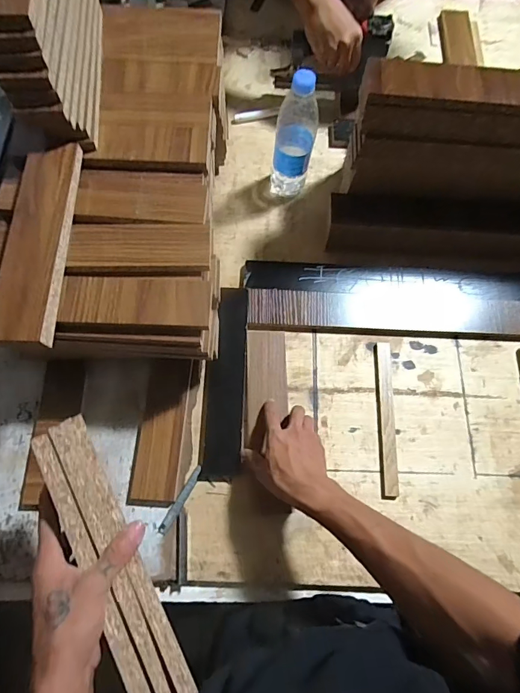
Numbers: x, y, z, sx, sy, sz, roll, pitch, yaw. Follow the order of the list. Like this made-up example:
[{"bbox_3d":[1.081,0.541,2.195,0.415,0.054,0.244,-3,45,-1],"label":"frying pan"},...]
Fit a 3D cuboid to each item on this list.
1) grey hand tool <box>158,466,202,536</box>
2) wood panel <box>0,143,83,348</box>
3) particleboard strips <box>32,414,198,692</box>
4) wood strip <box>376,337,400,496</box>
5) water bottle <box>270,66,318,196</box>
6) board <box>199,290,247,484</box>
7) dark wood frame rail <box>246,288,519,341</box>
[{"bbox_3d":[-0.111,0.216,0.583,0.013,0.006,0.100,29,73,7],"label":"grey hand tool"},{"bbox_3d":[-0.266,-0.126,0.495,0.063,0.028,0.258,0,72,-2],"label":"wood panel"},{"bbox_3d":[-0.134,0.195,0.374,0.048,0.025,0.266,-24,81,-10],"label":"particleboard strips"},{"bbox_3d":[0.195,0.105,0.630,0.024,0.012,0.231,2,72,-1],"label":"wood strip"},{"bbox_3d":[0.057,-0.338,0.675,0.064,0.216,0.053,12,72,2],"label":"water bottle"},{"bbox_3d":[-0.053,0.049,0.638,0.061,0.016,0.296,2,72,-2],"label":"board"},{"bbox_3d":[0.362,-0.049,0.687,0.751,0.017,0.071,2,72,-2],"label":"dark wood frame rail"}]

